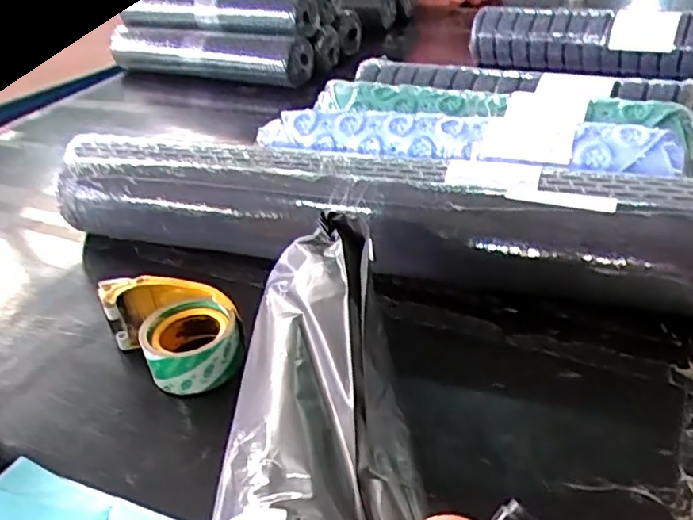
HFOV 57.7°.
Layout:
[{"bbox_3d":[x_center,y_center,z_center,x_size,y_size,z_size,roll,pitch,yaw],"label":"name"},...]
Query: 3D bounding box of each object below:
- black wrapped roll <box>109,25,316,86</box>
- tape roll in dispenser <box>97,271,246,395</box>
[{"bbox_3d":[-0.305,-0.442,1.353,0.487,0.087,0.096,12,38,25],"label":"black wrapped roll"},{"bbox_3d":[-0.164,0.064,0.605,0.092,0.062,0.147,-30,41,-30],"label":"tape roll in dispenser"}]

